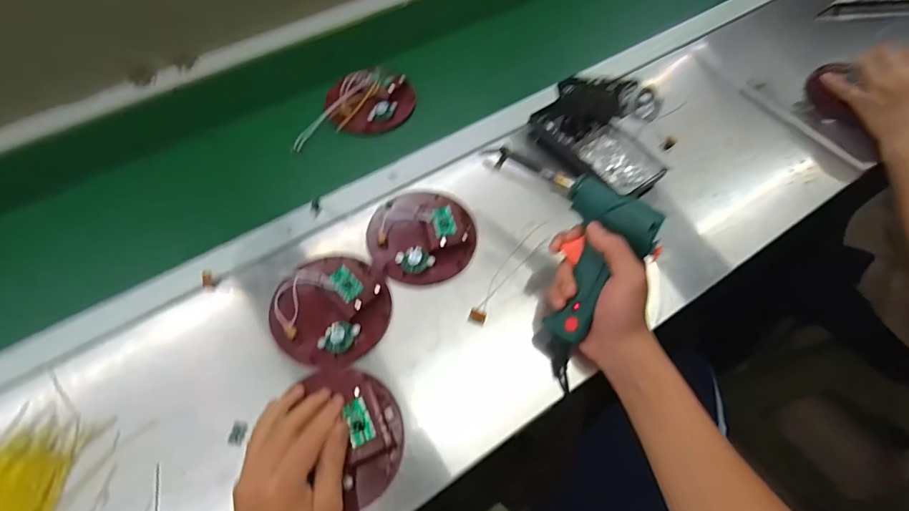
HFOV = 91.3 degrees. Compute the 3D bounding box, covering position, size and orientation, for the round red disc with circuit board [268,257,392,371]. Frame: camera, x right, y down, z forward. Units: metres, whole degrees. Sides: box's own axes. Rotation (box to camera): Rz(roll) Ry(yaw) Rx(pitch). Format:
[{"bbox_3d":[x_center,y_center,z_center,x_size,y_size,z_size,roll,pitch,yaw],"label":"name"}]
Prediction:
[{"bbox_3d":[-0.127,0.050,0.440,0.112,0.037,0.109,0,60,0],"label":"round red disc with circuit board"}]

